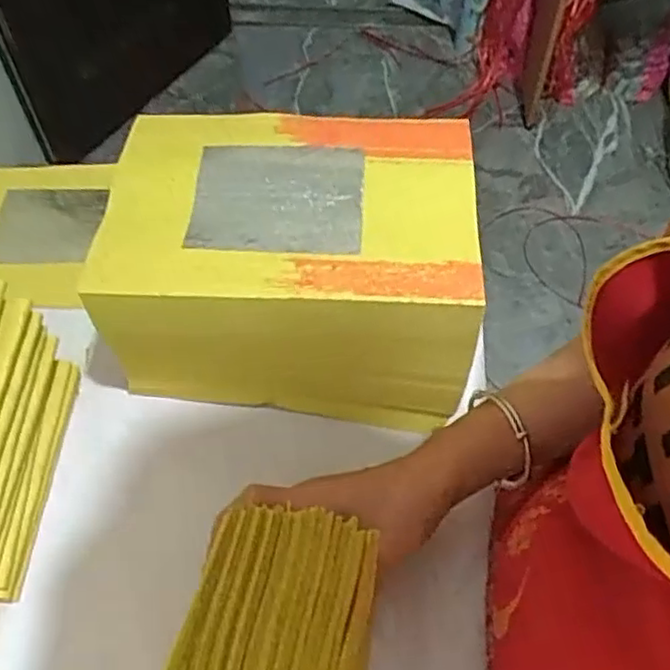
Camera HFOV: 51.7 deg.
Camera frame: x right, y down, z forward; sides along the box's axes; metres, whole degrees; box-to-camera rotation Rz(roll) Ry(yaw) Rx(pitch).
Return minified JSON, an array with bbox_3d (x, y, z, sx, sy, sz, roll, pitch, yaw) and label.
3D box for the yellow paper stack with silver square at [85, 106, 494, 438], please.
[{"bbox_3d":[-0.025,-0.047,0.469,0.224,0.128,0.155,3,56,3],"label":"yellow paper stack with silver square"}]

